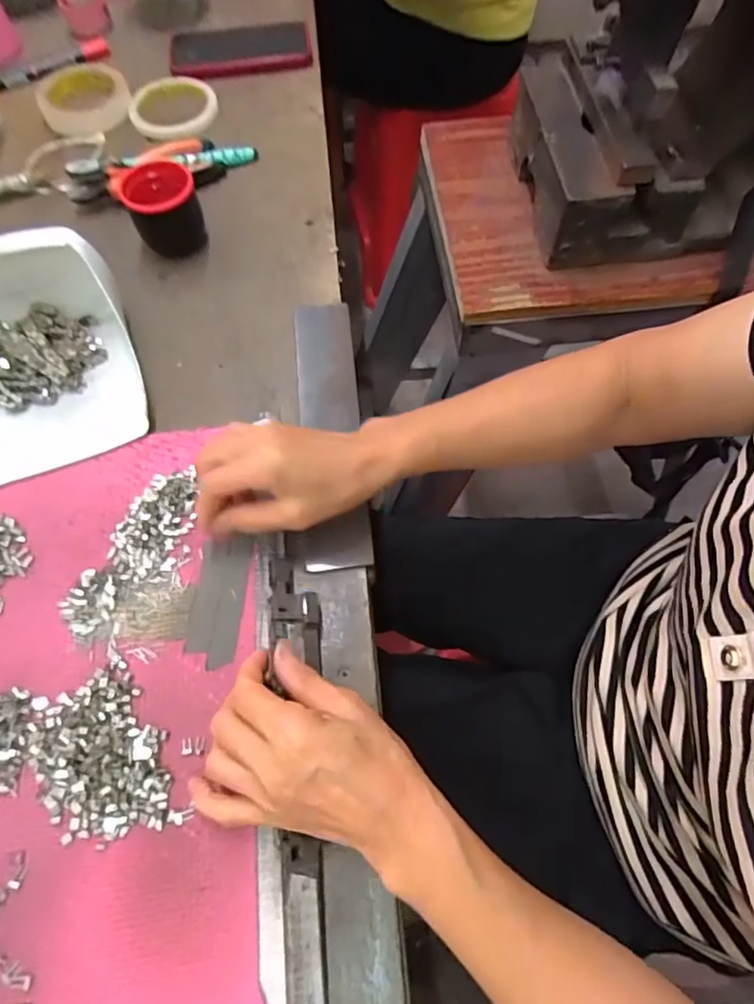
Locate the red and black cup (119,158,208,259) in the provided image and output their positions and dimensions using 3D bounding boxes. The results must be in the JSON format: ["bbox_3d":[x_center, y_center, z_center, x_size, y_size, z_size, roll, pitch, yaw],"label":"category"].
[{"bbox_3d":[-0.202,-0.280,0.533,0.064,0.057,0.072,-18,67,-8],"label":"red and black cup"}]

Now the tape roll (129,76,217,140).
[{"bbox_3d":[-0.232,-0.451,0.639,0.098,0.015,0.098,1,65,-2],"label":"tape roll"}]

